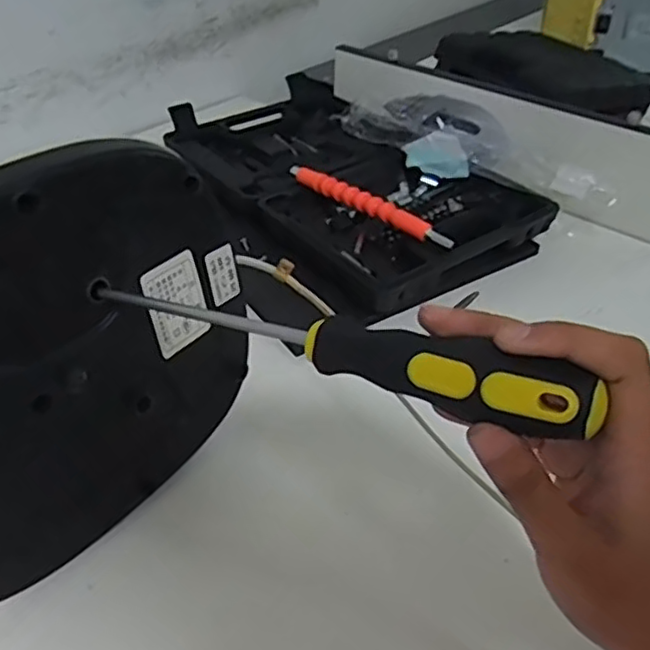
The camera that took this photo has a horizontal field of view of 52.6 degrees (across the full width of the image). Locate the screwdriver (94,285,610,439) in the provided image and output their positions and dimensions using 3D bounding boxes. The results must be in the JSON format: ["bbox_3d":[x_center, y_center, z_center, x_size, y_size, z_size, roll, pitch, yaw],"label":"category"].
[{"bbox_3d":[-0.006,0.005,0.257,0.214,0.021,0.023,13,41,29],"label":"screwdriver"}]

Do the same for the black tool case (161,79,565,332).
[{"bbox_3d":[0.014,-0.147,0.621,0.220,0.050,0.351,-27,47,-30],"label":"black tool case"}]

